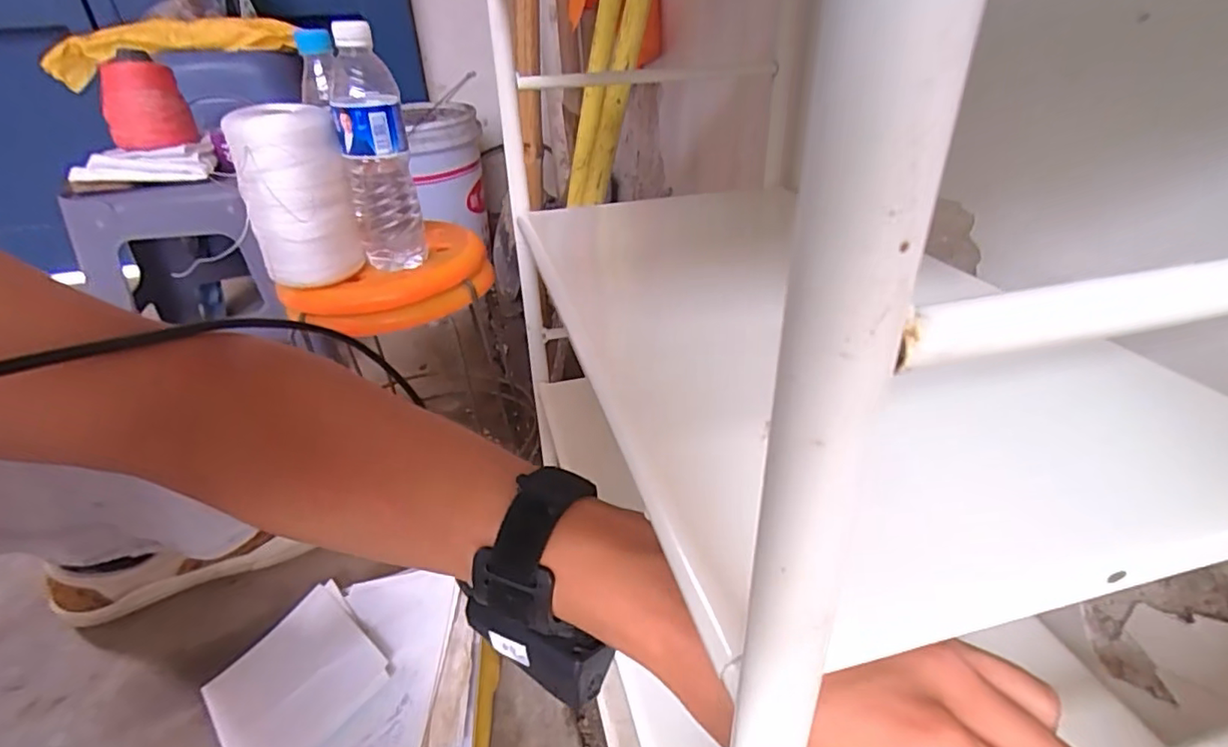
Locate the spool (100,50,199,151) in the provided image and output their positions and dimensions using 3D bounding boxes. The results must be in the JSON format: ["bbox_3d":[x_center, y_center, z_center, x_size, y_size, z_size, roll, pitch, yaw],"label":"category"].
[{"bbox_3d":[-0.659,-0.378,0.842,0.102,0.102,0.091,-22,40,-30],"label":"spool"}]

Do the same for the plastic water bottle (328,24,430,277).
[{"bbox_3d":[-0.237,-0.215,0.597,0.065,0.220,0.059,-12,36,-18],"label":"plastic water bottle"}]

